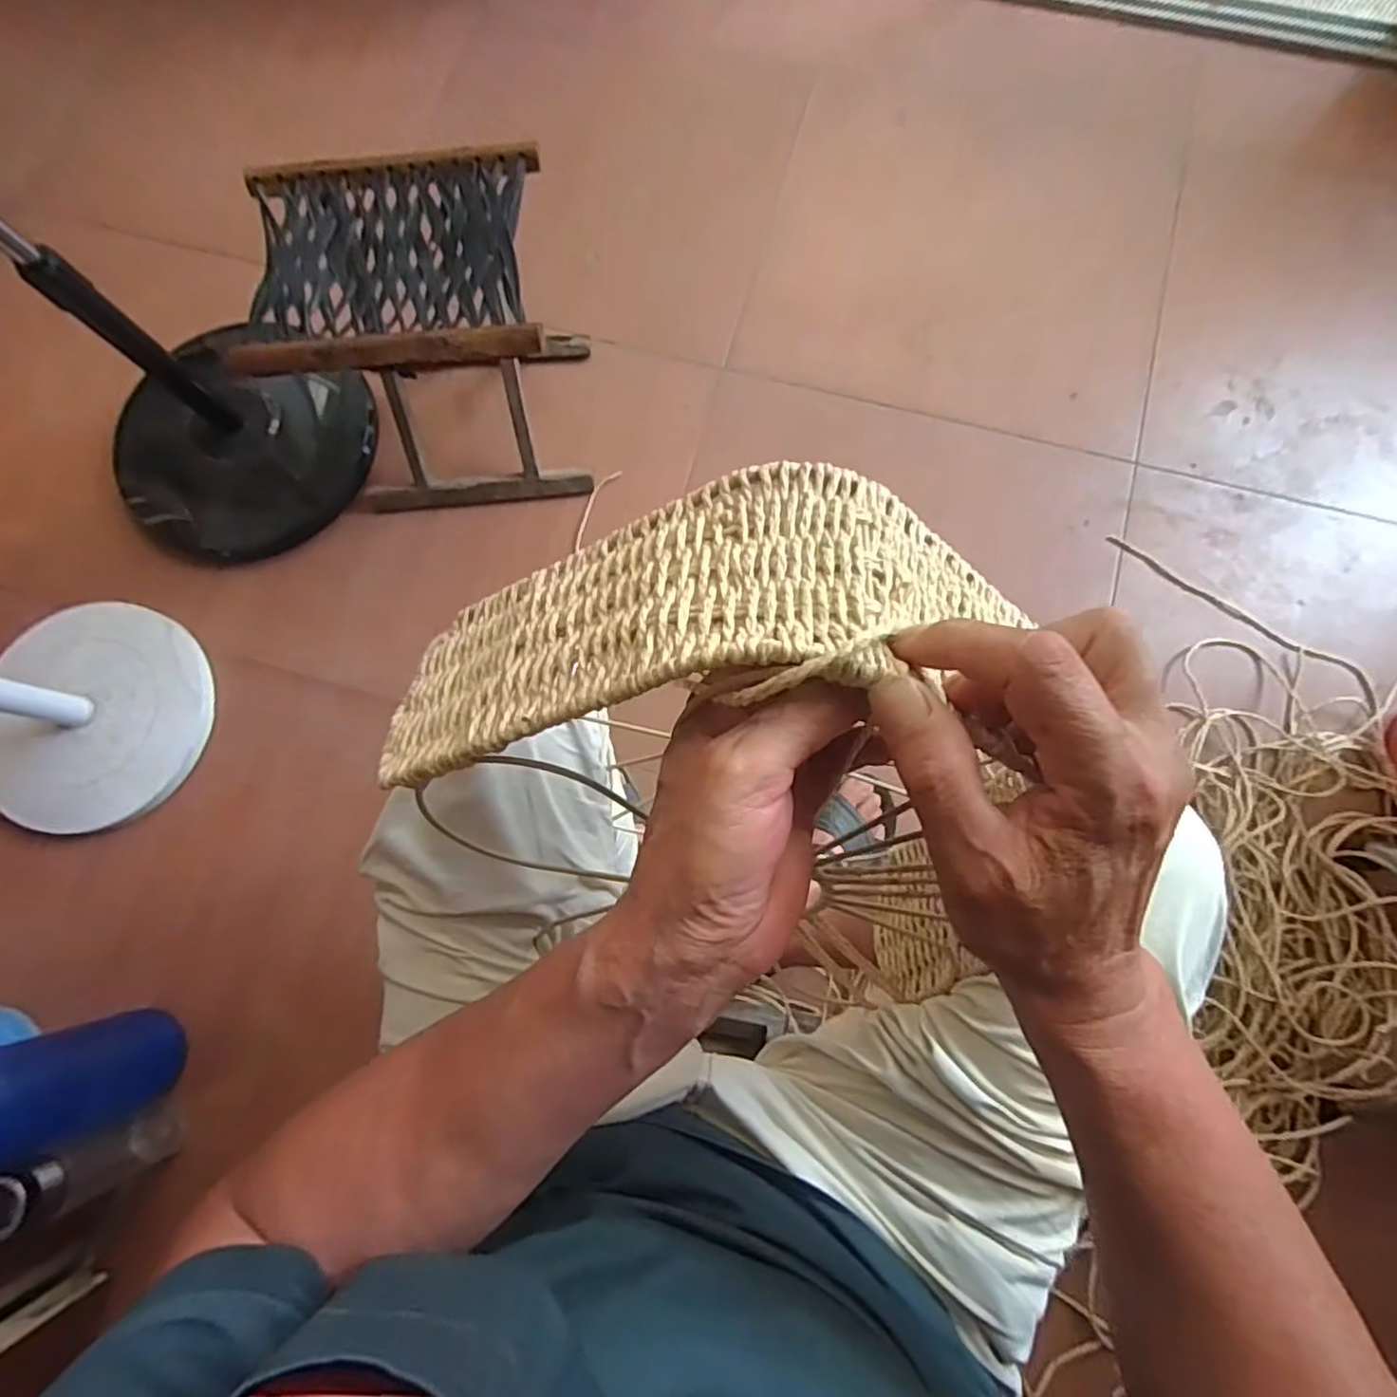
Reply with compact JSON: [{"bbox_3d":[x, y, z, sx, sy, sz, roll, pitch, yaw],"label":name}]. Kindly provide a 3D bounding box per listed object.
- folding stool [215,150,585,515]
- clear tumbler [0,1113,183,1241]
[{"bbox_3d":[-0.320,-0.431,0.861,0.304,0.298,0.266,-6,77,1],"label":"folding stool"},{"bbox_3d":[-0.623,0.479,0.703,0.059,0.185,0.057,-25,78,-4],"label":"clear tumbler"}]

